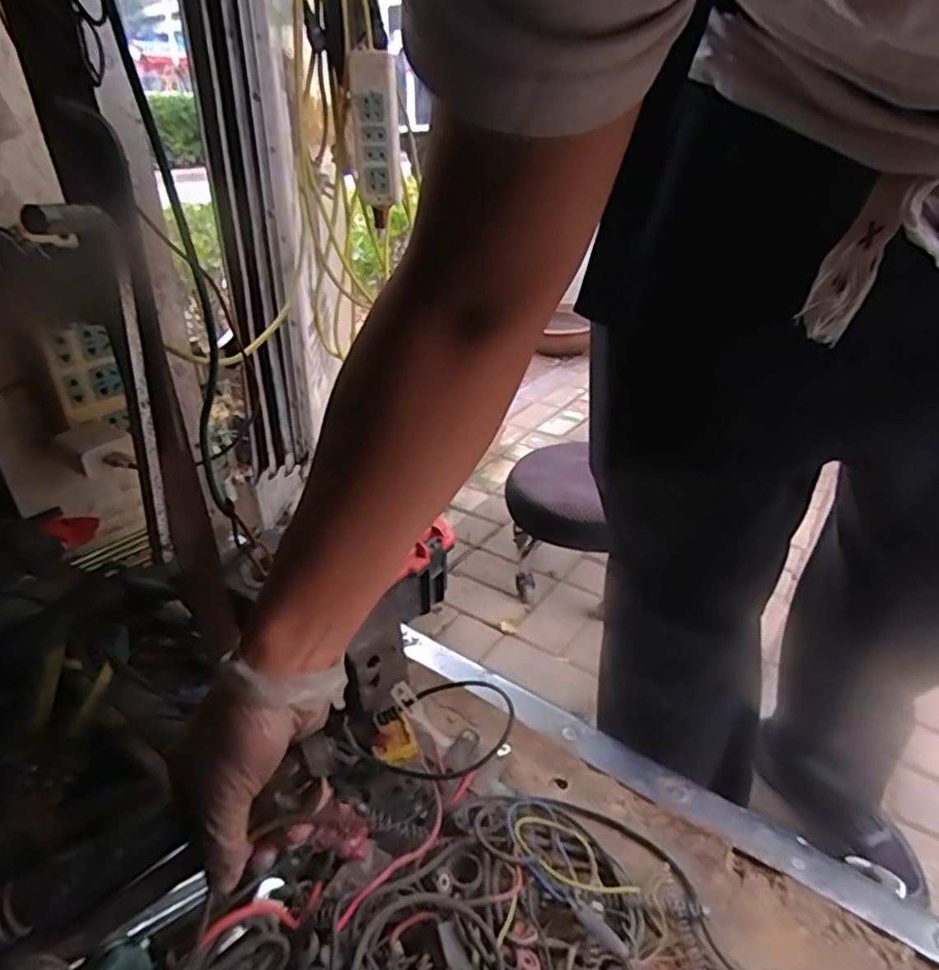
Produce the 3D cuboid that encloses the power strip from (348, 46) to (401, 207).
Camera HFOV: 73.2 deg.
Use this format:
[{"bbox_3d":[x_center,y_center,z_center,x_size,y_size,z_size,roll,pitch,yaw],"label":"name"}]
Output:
[{"bbox_3d":[-0.131,-0.488,0.875,0.066,0.178,0.052,2,28,-2],"label":"power strip"}]

